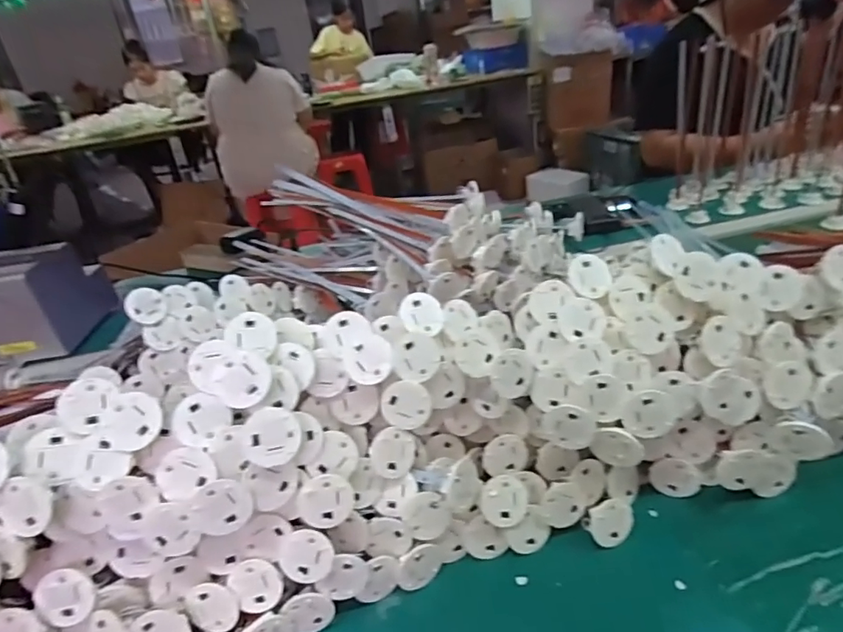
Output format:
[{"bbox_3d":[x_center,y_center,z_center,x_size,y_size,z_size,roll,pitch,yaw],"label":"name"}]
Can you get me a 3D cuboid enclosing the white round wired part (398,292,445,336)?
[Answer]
[{"bbox_3d":[0.000,0.000,0.430,0.037,0.012,0.037,7,67,-17],"label":"white round wired part"}]

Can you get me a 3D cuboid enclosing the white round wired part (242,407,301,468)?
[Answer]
[{"bbox_3d":[-0.102,0.083,0.354,0.037,0.039,0.006,1,-11,-24],"label":"white round wired part"}]

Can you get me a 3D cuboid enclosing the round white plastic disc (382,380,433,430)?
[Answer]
[{"bbox_3d":[-0.012,0.070,0.402,0.037,0.038,0.004,12,11,1],"label":"round white plastic disc"}]

